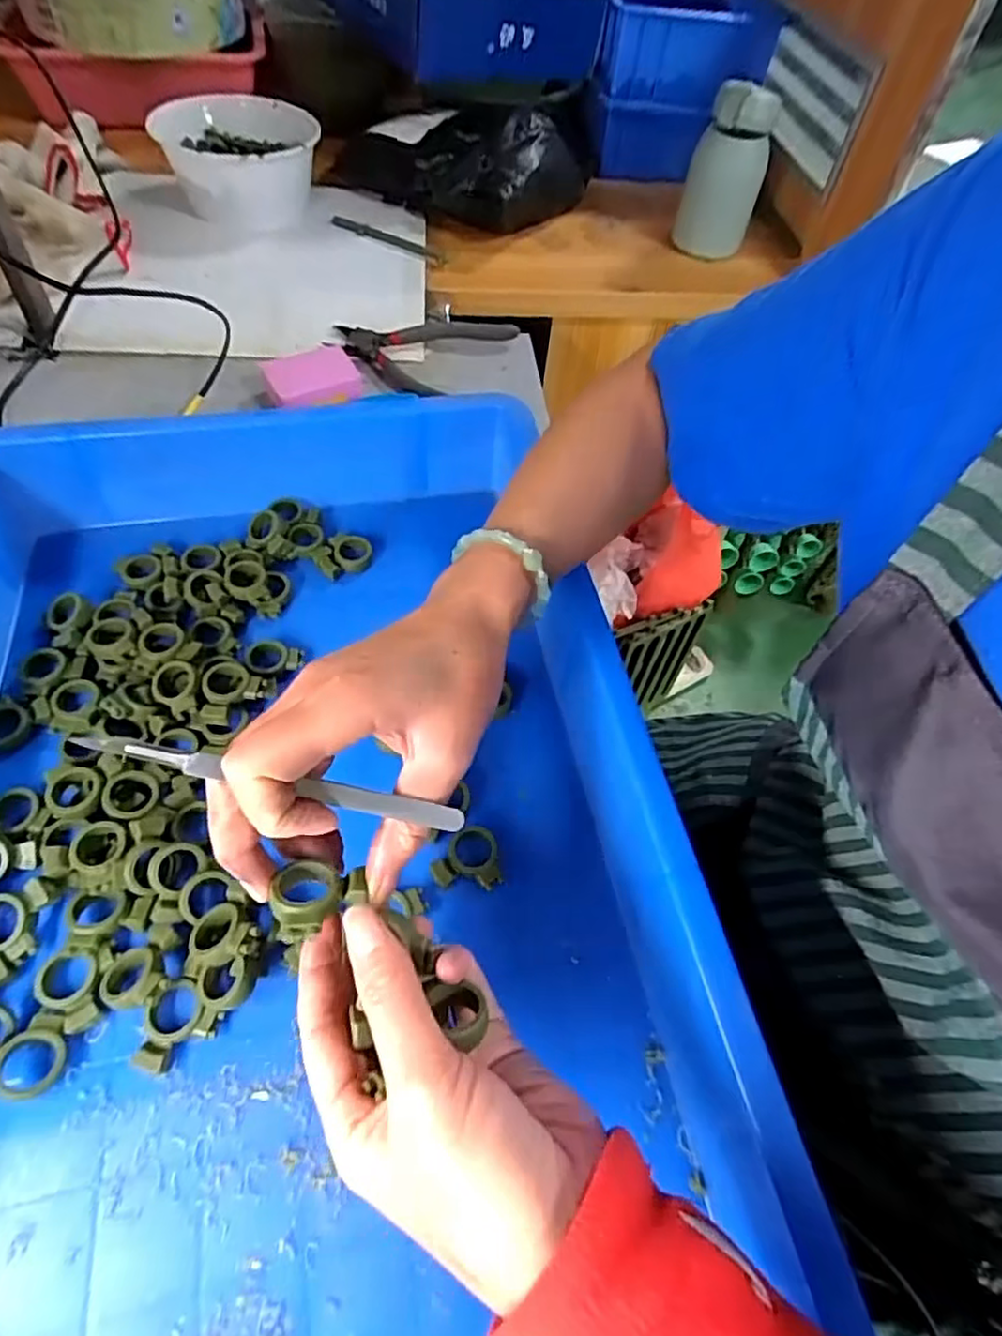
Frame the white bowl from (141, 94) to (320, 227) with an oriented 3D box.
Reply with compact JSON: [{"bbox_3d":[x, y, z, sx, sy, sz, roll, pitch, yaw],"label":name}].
[{"bbox_3d":[-0.287,-0.555,0.715,0.166,0.073,0.160,2,56,-4],"label":"white bowl"}]

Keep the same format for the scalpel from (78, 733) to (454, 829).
[{"bbox_3d":[-0.082,0.043,0.243,0.140,0.005,0.008,15,55,-13],"label":"scalpel"}]

